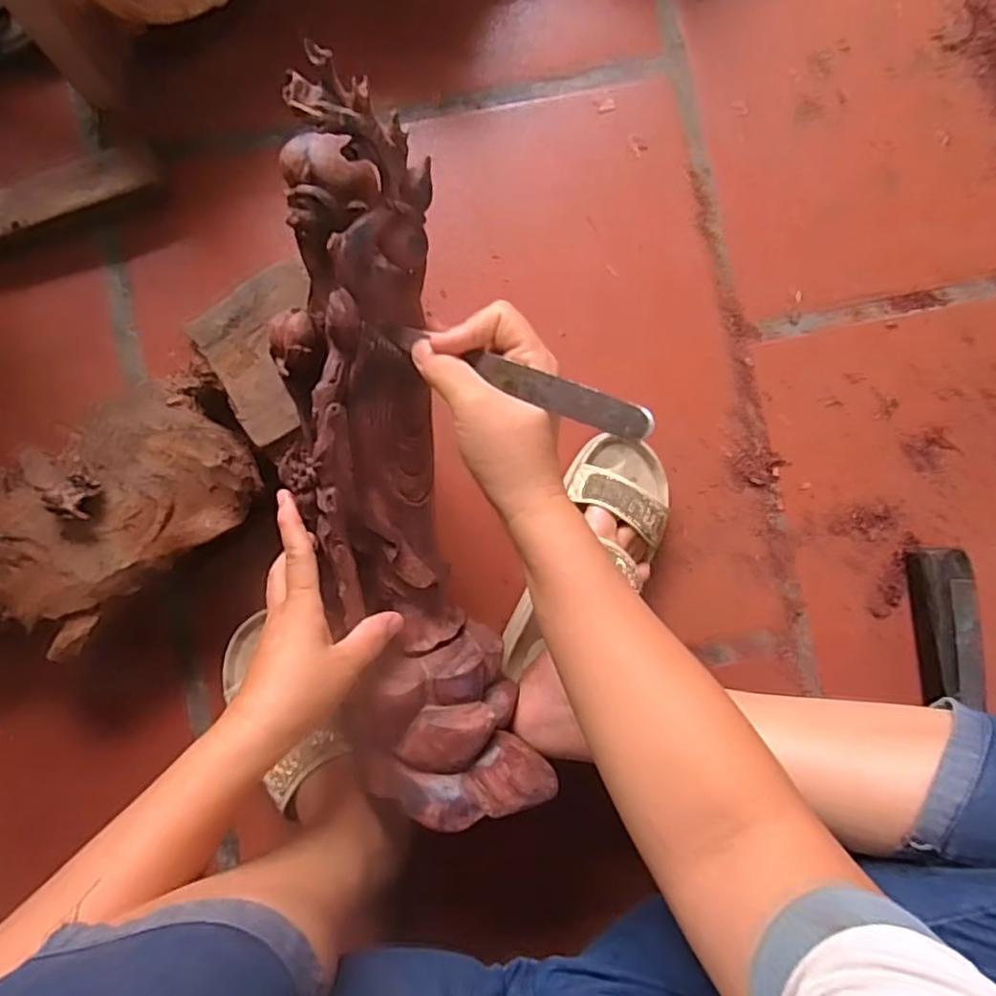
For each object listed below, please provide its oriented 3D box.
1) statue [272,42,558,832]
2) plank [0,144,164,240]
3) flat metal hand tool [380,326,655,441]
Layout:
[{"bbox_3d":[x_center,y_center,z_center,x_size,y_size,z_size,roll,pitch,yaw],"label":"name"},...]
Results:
[{"bbox_3d":[-0.064,-0.005,0.399,0.113,0.079,0.418,-9,104,-1],"label":"statue"},{"bbox_3d":[-0.435,-0.222,0.543,0.315,0.032,0.038,-22,91,-1],"label":"plank"},{"bbox_3d":[0.005,-0.067,0.358,0.169,0.008,0.017,25,95,26],"label":"flat metal hand tool"}]

